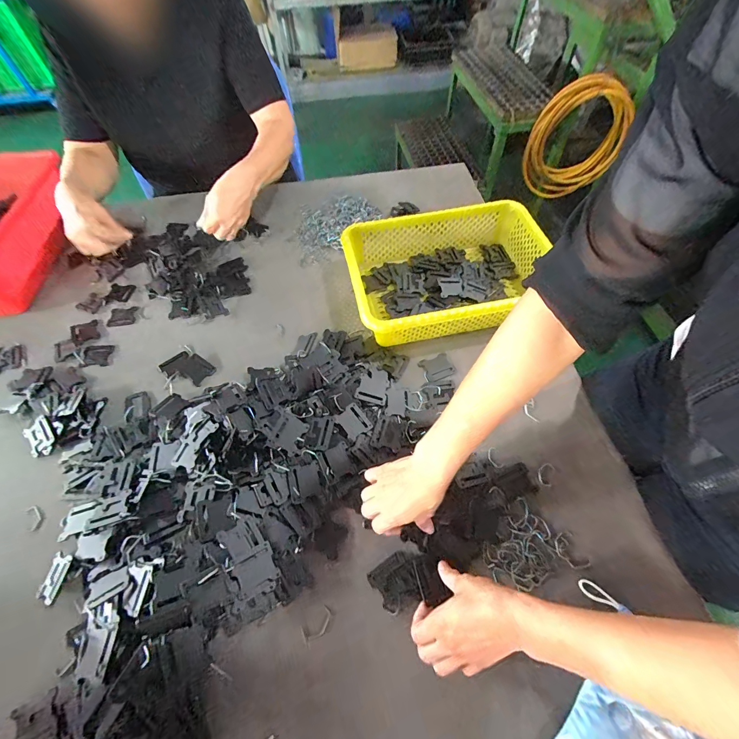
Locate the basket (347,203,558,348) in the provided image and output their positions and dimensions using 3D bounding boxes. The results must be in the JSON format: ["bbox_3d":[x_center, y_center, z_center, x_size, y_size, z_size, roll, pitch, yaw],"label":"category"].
[{"bbox_3d":[0.139,-0.175,0.633,0.340,0.085,0.256,-10,59,-4],"label":"basket"}]

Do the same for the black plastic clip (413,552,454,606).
[{"bbox_3d":[0.071,0.248,0.419,0.028,0.013,0.049,-9,59,-4],"label":"black plastic clip"}]

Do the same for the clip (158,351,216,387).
[{"bbox_3d":[-0.313,-0.004,0.593,0.090,0.009,0.055,26,63,17],"label":"clip"}]

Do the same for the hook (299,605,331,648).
[{"bbox_3d":[-0.060,0.295,0.403,0.040,0.004,0.022,-34,63,-18],"label":"hook"}]

